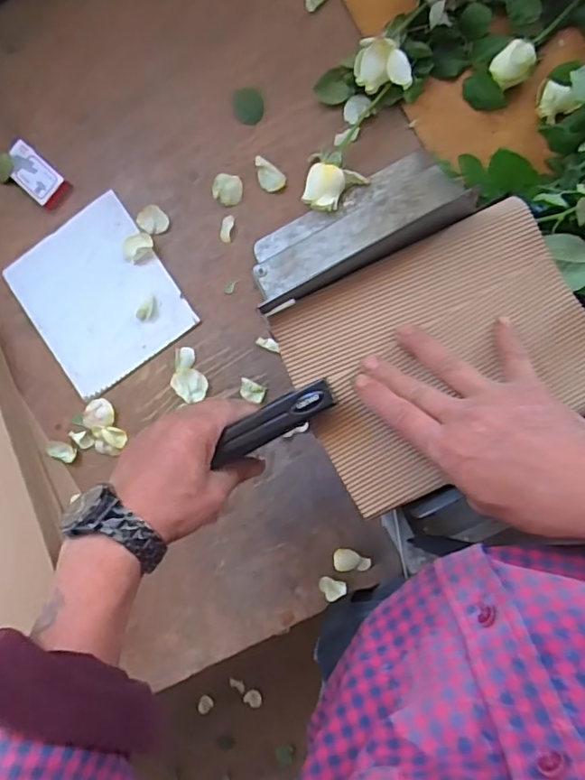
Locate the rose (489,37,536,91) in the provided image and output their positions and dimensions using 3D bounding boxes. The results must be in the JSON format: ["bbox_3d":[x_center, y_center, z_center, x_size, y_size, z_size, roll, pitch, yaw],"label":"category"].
[{"bbox_3d":[0.209,-0.309,0.541,0.037,0.030,0.036,-14,88,7],"label":"rose"}]

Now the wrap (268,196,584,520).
[{"bbox_3d":[0.109,-0.025,0.418,0.209,0.022,0.165,-27,86,5],"label":"wrap"}]

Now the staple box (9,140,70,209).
[{"bbox_3d":[-0.281,-0.234,0.621,0.074,0.014,0.040,43,93,5],"label":"staple box"}]

